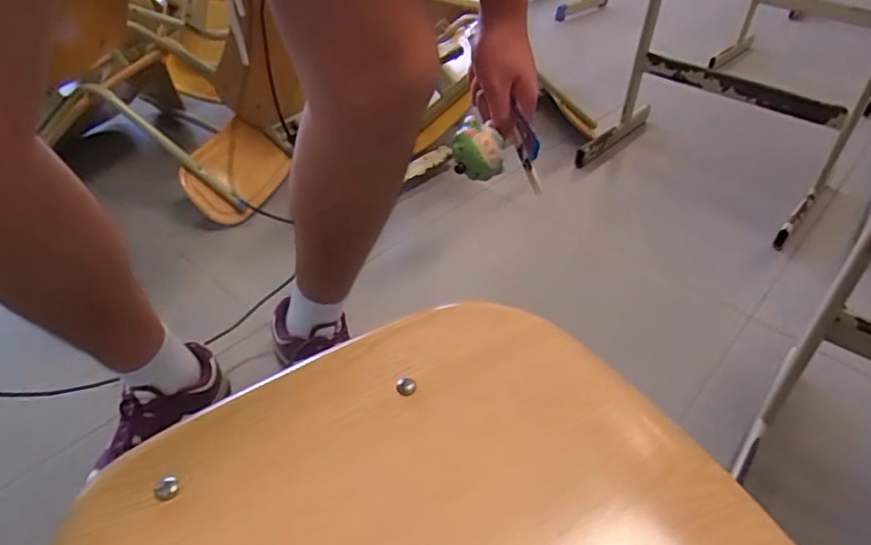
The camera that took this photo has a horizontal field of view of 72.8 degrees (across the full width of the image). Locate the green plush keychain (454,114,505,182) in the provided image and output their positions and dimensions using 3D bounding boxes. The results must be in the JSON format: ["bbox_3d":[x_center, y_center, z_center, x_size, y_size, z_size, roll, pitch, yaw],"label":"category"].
[{"bbox_3d":[0.045,-0.126,0.610,0.050,0.044,0.047,10,42,9],"label":"green plush keychain"}]

